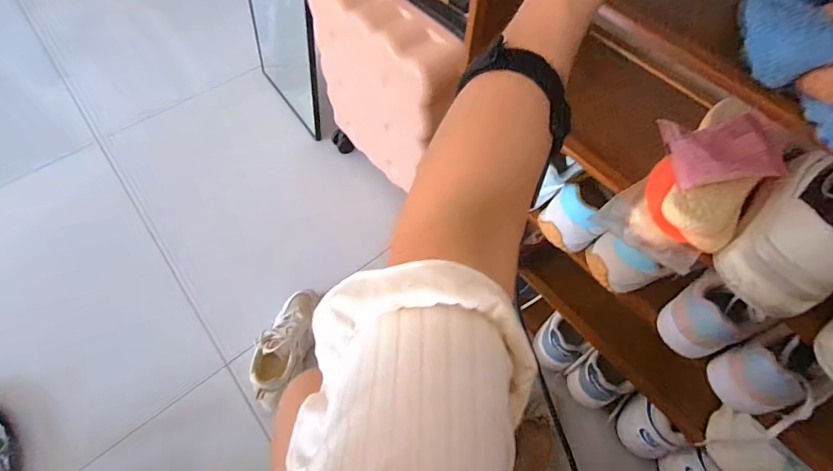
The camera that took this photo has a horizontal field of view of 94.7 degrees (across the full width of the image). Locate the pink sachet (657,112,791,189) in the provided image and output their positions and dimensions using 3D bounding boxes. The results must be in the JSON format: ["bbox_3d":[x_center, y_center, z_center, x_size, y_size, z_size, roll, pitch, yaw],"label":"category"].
[{"bbox_3d":[0.320,-0.089,0.398,0.119,0.027,0.073,-6,61,-4],"label":"pink sachet"}]

